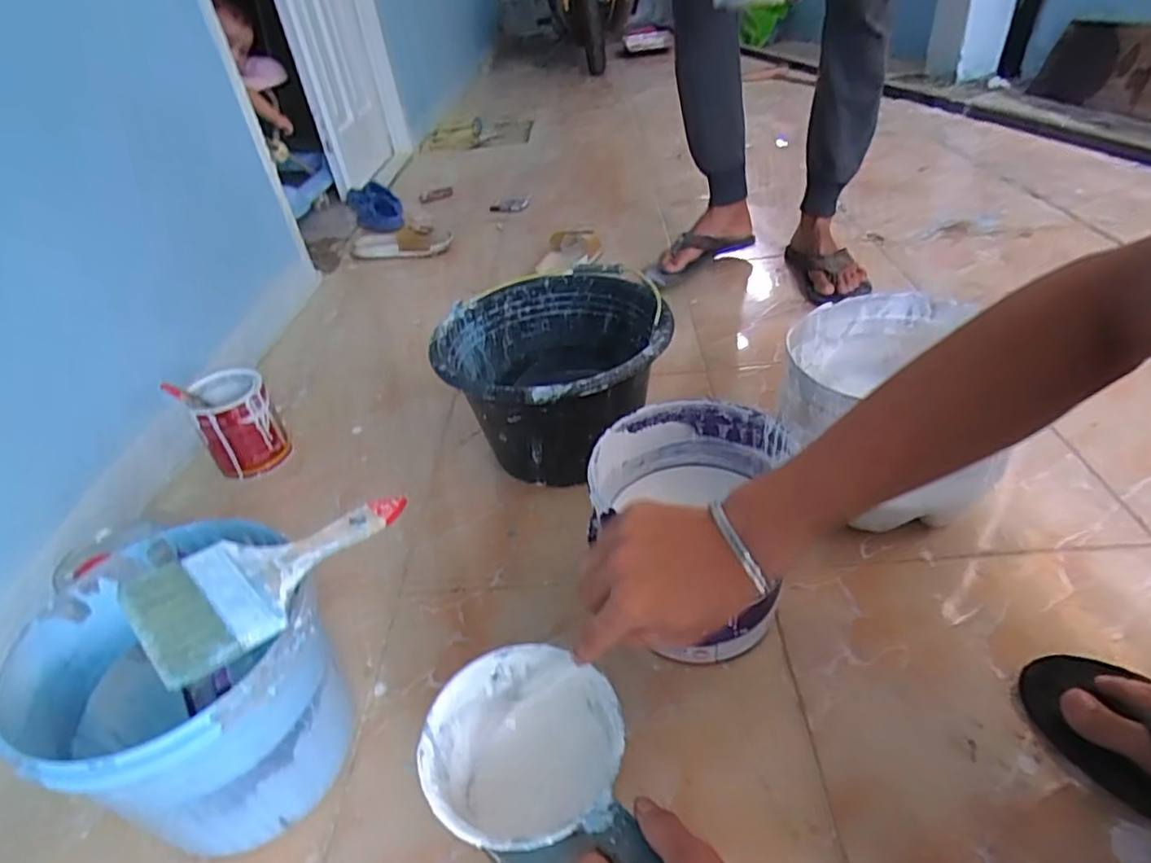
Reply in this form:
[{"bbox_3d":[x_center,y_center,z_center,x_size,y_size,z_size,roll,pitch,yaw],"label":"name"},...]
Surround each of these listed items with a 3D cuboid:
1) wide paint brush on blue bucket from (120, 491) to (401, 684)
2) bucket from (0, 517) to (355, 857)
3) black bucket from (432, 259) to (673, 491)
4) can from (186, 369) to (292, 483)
[{"bbox_3d":[-0.216,0.098,0.476,0.193,0.037,0.094,-32,43,-28],"label":"wide paint brush on blue bucket"},{"bbox_3d":[-0.294,0.221,0.524,0.203,0.202,0.215,-28,42,-25],"label":"bucket"},{"bbox_3d":[-0.024,-0.061,0.857,0.278,0.193,0.288,-5,37,4],"label":"black bucket"},{"bbox_3d":[-0.482,-0.011,0.927,0.099,0.126,0.105,-22,39,-18],"label":"can"}]

